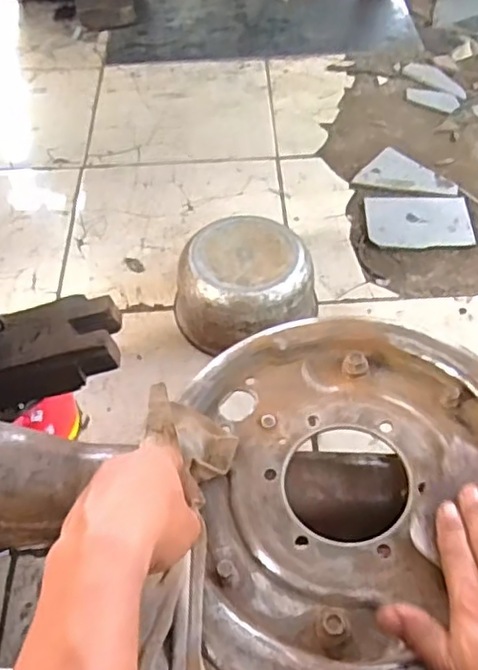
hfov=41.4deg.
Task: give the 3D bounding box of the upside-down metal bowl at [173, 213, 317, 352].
[{"bbox_3d":[0.010,-0.076,1.004,0.206,0.123,0.200,-1,53,1],"label":"upside-down metal bowl"}]

